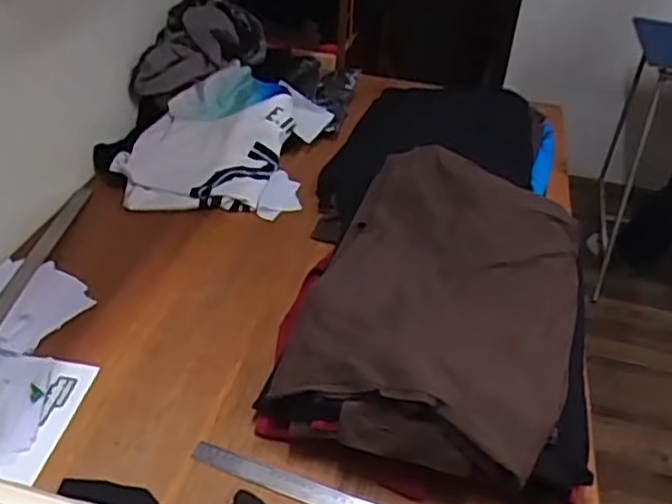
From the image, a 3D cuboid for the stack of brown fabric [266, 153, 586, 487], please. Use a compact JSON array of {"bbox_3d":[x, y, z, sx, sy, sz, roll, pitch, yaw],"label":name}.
[{"bbox_3d":[0.159,0.033,0.921,0.338,0.110,0.512,15,38,14],"label":"stack of brown fabric"}]

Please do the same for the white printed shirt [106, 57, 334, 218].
[{"bbox_3d":[-0.215,-0.230,1.314,0.354,0.129,0.364,7,37,3],"label":"white printed shirt"}]

